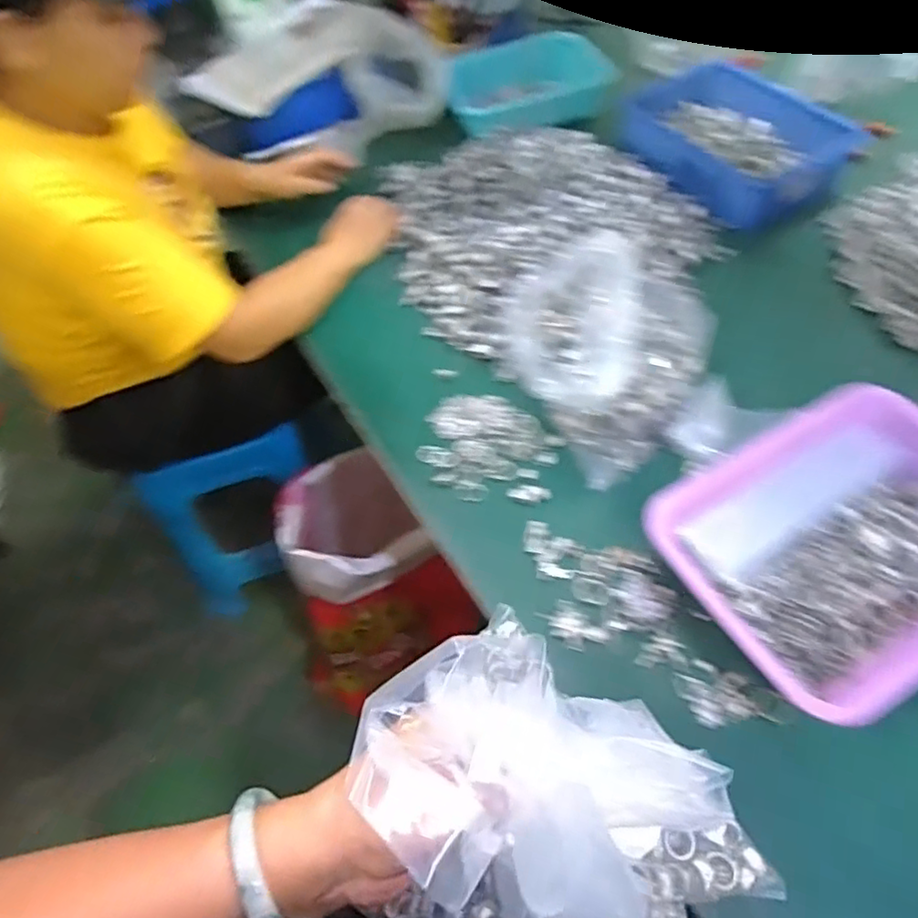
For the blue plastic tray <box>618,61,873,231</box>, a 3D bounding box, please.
[{"bbox_3d":[0.398,-0.488,0.939,0.224,0.069,0.324,-23,57,-10],"label":"blue plastic tray"}]

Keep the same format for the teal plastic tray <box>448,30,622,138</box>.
[{"bbox_3d":[0.117,-0.628,1.028,0.261,0.070,0.123,-21,57,-9],"label":"teal plastic tray"}]

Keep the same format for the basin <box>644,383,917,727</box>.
[{"bbox_3d":[0.347,0.077,0.566,0.303,0.095,0.230,-27,58,-13],"label":"basin"}]

